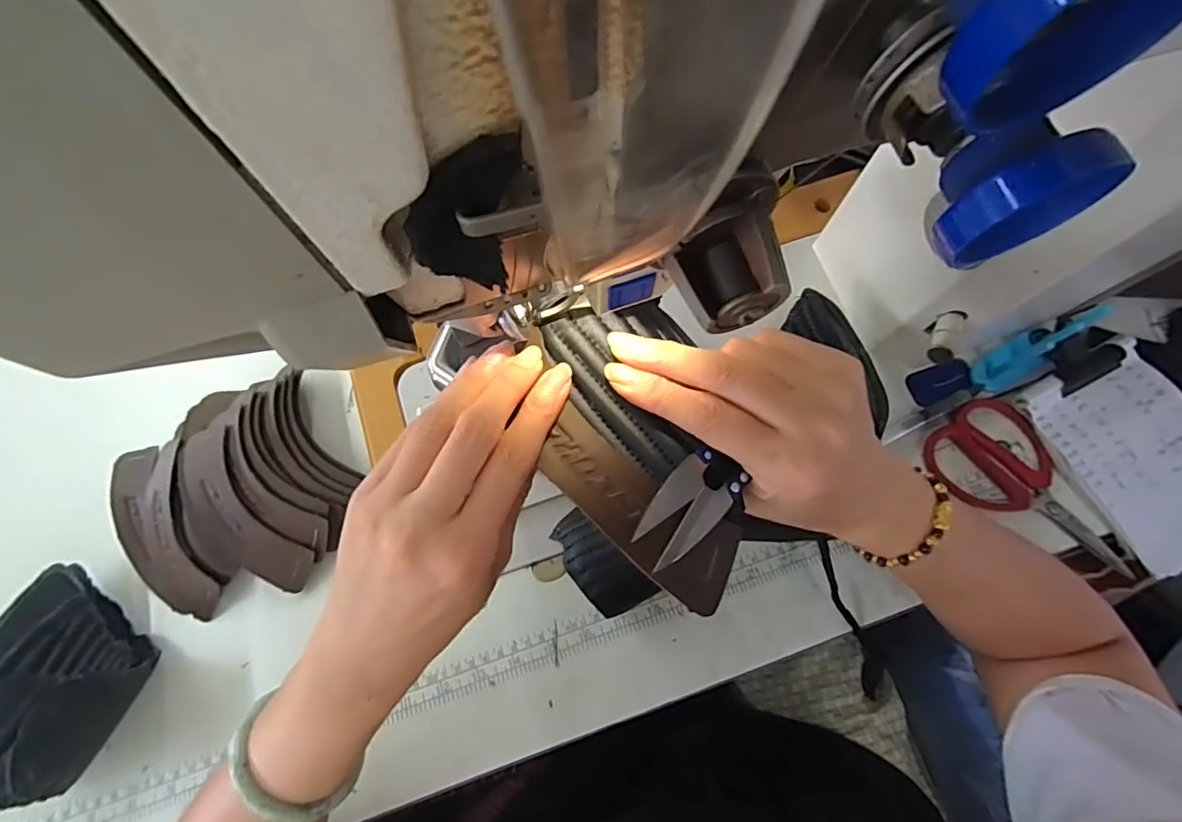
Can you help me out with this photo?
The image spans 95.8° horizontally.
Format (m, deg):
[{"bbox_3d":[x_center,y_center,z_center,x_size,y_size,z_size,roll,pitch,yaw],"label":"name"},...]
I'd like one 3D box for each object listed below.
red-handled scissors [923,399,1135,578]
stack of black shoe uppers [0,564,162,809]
[{"bbox_3d":[0.320,0.055,0.387,0.077,0.015,0.142,-43,71,-14],"label":"red-handled scissors"},{"bbox_3d":[-0.341,0.160,0.329,0.116,0.096,0.103,13,69,9],"label":"stack of black shoe uppers"}]

